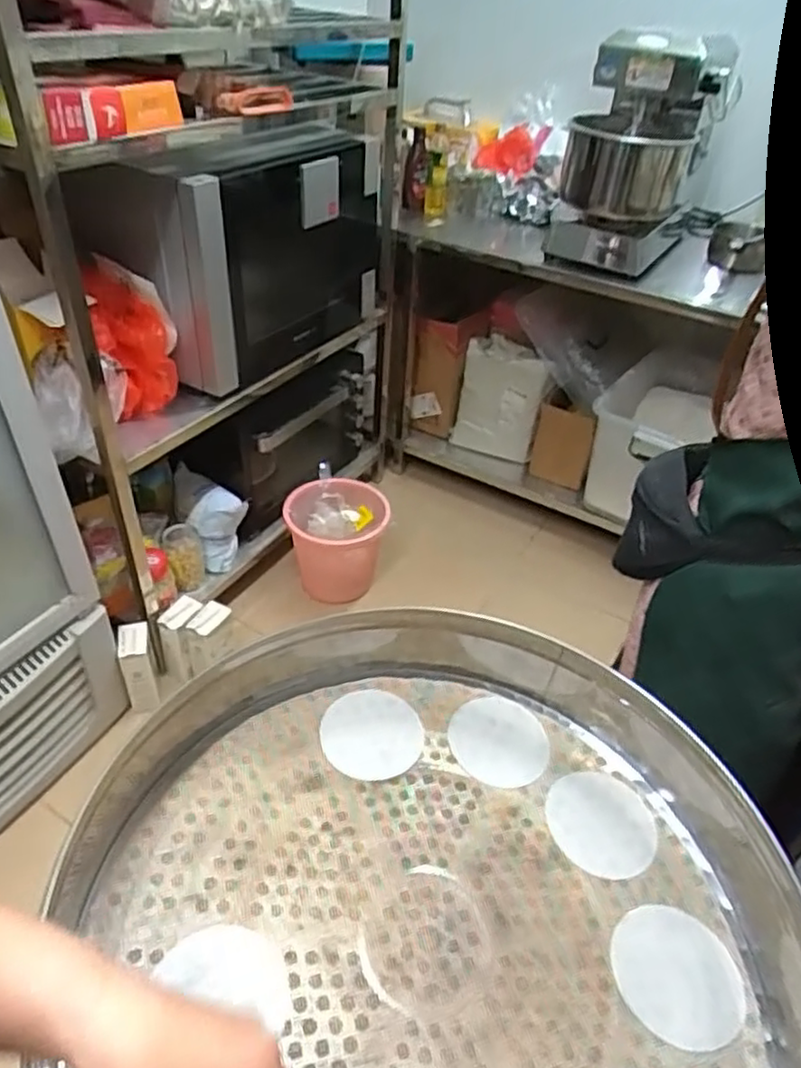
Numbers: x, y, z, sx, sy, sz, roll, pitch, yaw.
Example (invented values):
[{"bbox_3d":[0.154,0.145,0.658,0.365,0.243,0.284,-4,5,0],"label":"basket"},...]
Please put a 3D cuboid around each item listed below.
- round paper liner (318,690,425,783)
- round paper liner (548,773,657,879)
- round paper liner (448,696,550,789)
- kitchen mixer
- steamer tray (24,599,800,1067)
[{"bbox_3d":[-0.027,0.188,0.652,0.093,0.005,0.094,3,40,-3],"label":"round paper liner"},{"bbox_3d":[0.178,0.253,0.610,0.092,0.007,0.098,3,40,-3],"label":"round paper liner"},{"bbox_3d":[0.095,0.197,0.661,0.091,0.004,0.096,3,40,-3],"label":"round paper liner"},{"bbox_3d":[0.544,-0.867,1.595,0.314,0.464,0.378,16,41,13],"label":"kitchen mixer"},{"bbox_3d":[0.023,0.271,0.503,0.523,0.097,0.503,10,40,5],"label":"steamer tray"}]

